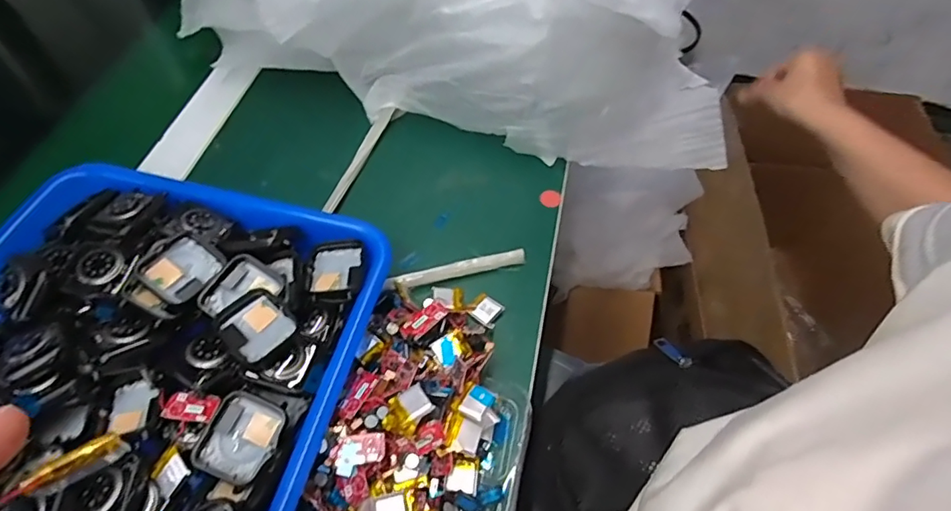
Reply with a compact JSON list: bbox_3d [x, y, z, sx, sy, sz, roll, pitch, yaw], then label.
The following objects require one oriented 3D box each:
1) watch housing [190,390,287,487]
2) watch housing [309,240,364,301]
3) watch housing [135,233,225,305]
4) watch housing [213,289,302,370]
[{"bbox_3d":[-0.123,0.097,0.277,0.035,0.016,0.041,22,59,11],"label":"watch housing"},{"bbox_3d":[-0.088,0.008,0.329,0.031,0.008,0.044,0,57,-2],"label":"watch housing"},{"bbox_3d":[-0.174,0.007,0.311,0.034,0.010,0.040,38,58,-6],"label":"watch housing"},{"bbox_3d":[-0.123,0.042,0.298,0.042,0.009,0.037,34,62,18],"label":"watch housing"}]

